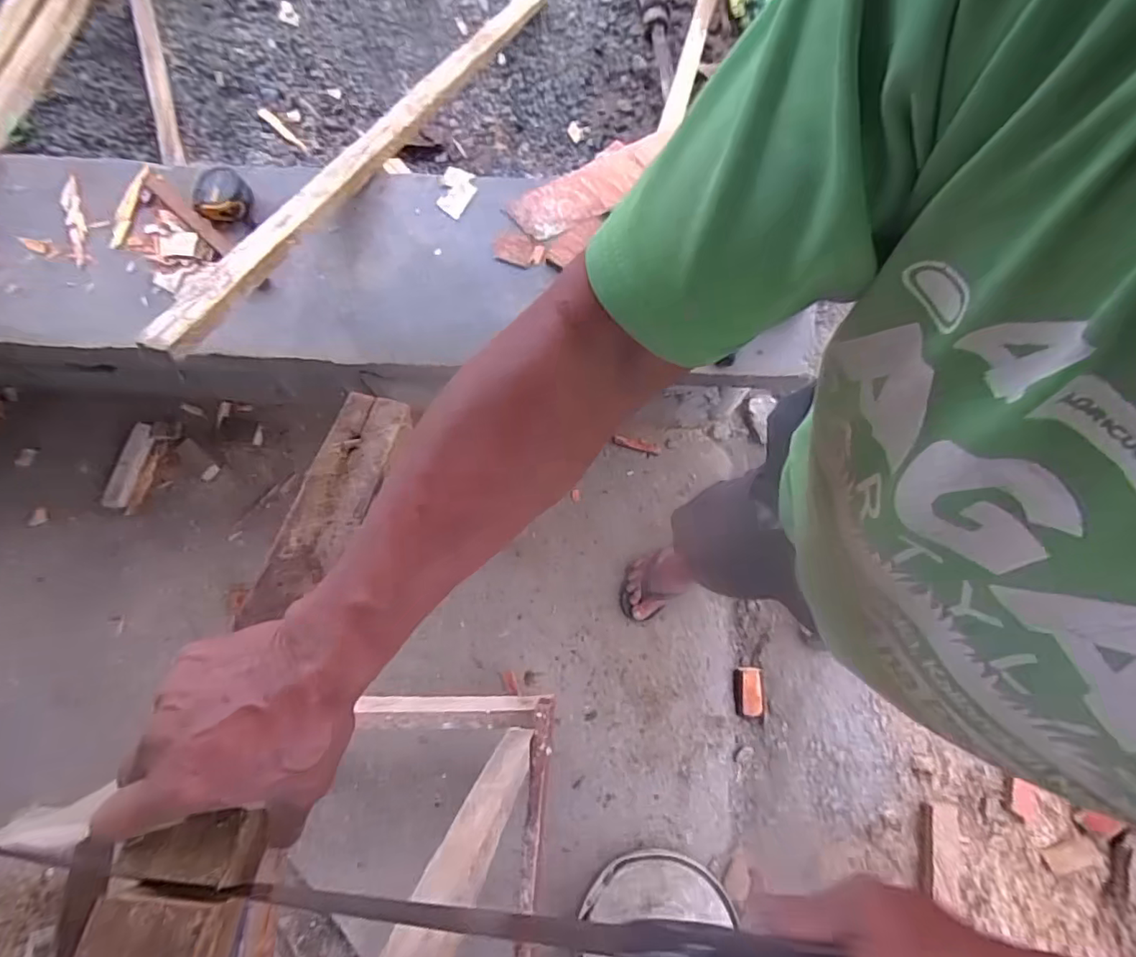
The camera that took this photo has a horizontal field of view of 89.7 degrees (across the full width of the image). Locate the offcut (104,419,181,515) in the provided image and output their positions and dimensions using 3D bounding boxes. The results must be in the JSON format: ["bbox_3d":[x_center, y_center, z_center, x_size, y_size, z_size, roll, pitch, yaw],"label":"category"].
[{"bbox_3d":[-0.995,-0.037,1.318,0.054,0.081,0.230,14,76,5],"label":"offcut"}]

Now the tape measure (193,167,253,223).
[{"bbox_3d":[-0.563,-0.459,0.929,0.090,0.041,0.081,-6,75,0],"label":"tape measure"}]

